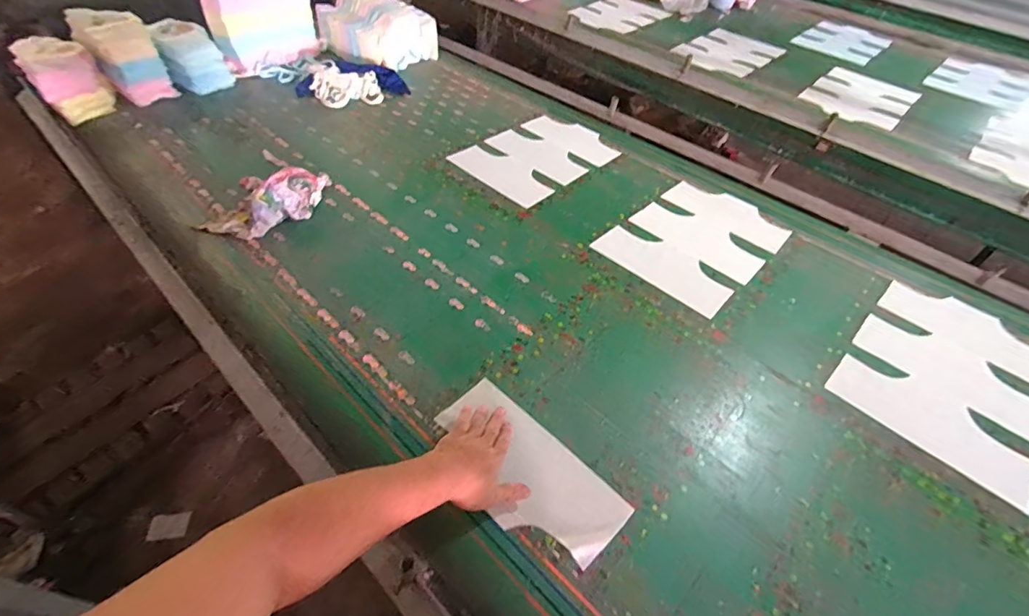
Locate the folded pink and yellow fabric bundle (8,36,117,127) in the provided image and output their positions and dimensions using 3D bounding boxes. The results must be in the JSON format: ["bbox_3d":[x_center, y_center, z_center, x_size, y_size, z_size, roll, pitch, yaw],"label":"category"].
[{"bbox_3d":[-1.252,-0.641,1.291,0.157,0.145,0.250,-34,61,-30],"label":"folded pink and yellow fabric bundle"}]

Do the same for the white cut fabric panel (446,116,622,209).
[{"bbox_3d":[0.072,-0.438,1.319,0.428,0.013,0.299,-33,58,-29],"label":"white cut fabric panel"}]

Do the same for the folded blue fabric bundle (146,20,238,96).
[{"bbox_3d":[-1.003,-0.788,1.437,0.164,0.142,0.203,-25,56,-25],"label":"folded blue fabric bundle"}]

